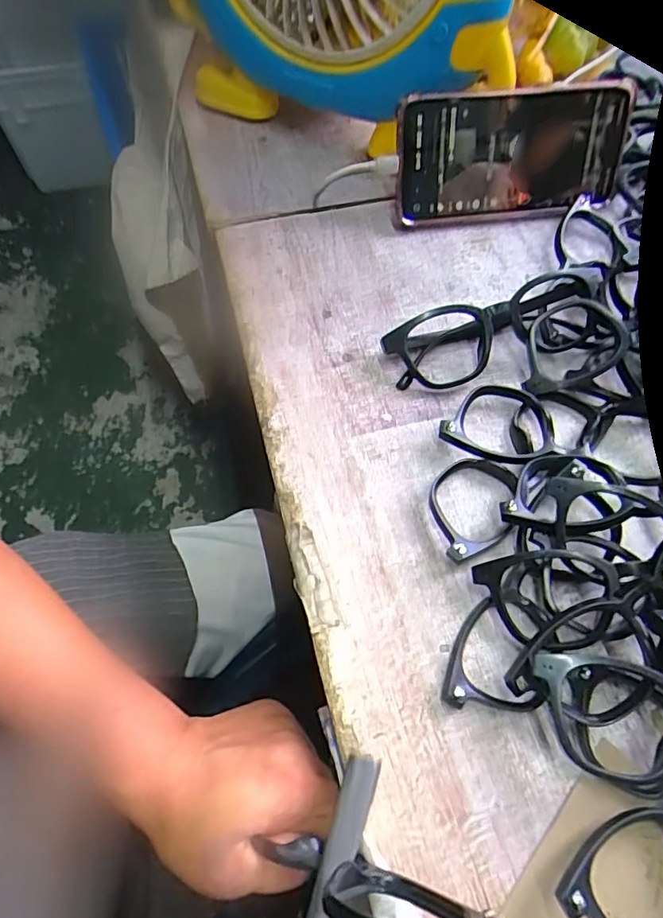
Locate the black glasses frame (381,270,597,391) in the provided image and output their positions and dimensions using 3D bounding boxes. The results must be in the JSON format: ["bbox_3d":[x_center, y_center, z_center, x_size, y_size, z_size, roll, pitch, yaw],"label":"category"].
[{"bbox_3d":[0.104,-0.079,0.331,0.143,0.036,0.047,-13,64,-9],"label":"black glasses frame"}]

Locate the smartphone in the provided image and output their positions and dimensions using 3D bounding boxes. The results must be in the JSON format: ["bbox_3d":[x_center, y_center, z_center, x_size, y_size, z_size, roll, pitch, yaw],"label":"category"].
[{"bbox_3d":[0.125,-0.211,0.372,0.160,0.077,0.010,-7,32,-4],"label":"smartphone"}]

